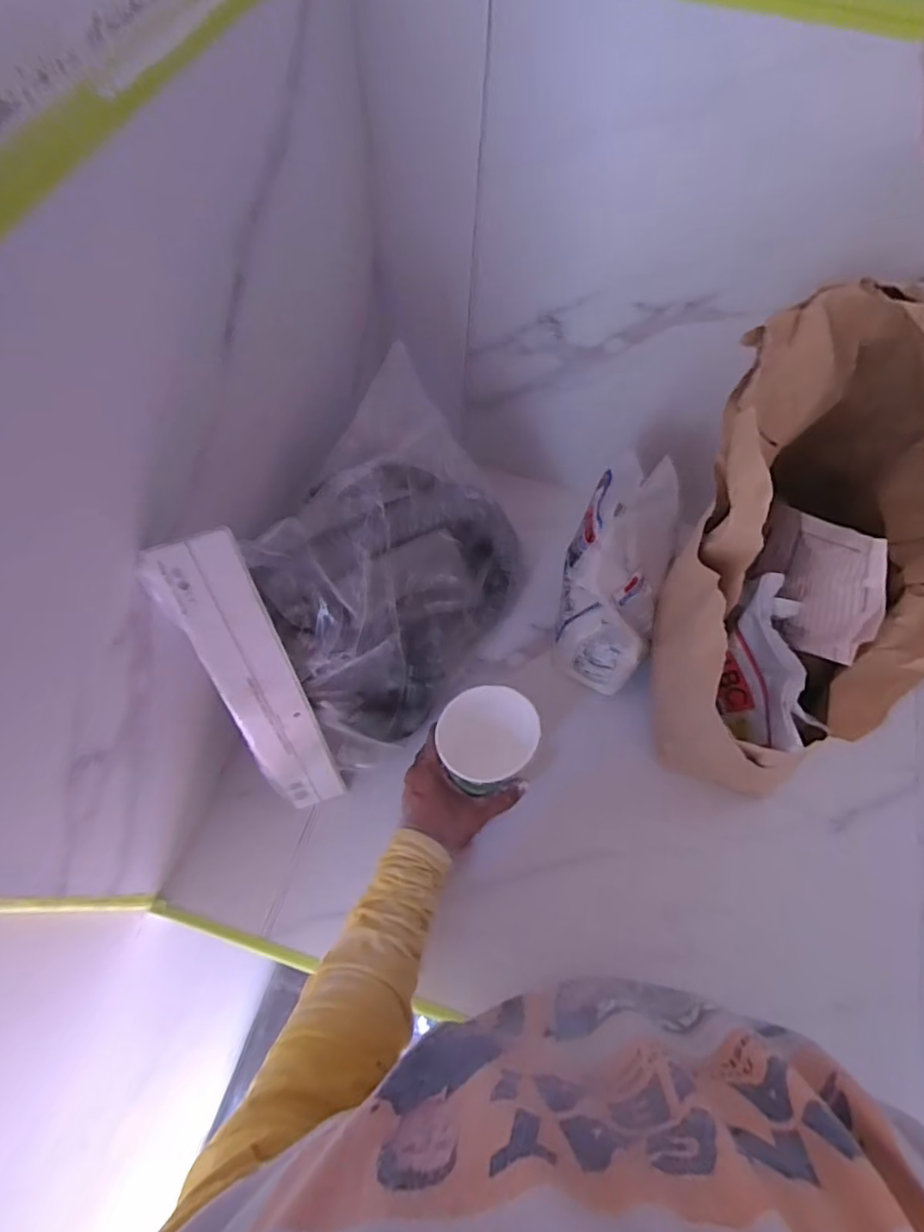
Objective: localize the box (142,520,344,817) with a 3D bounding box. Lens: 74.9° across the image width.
[{"bbox_3d":[-0.156,0.075,0.488,0.063,0.332,0.044,-20,47,-11],"label":"box"}]

